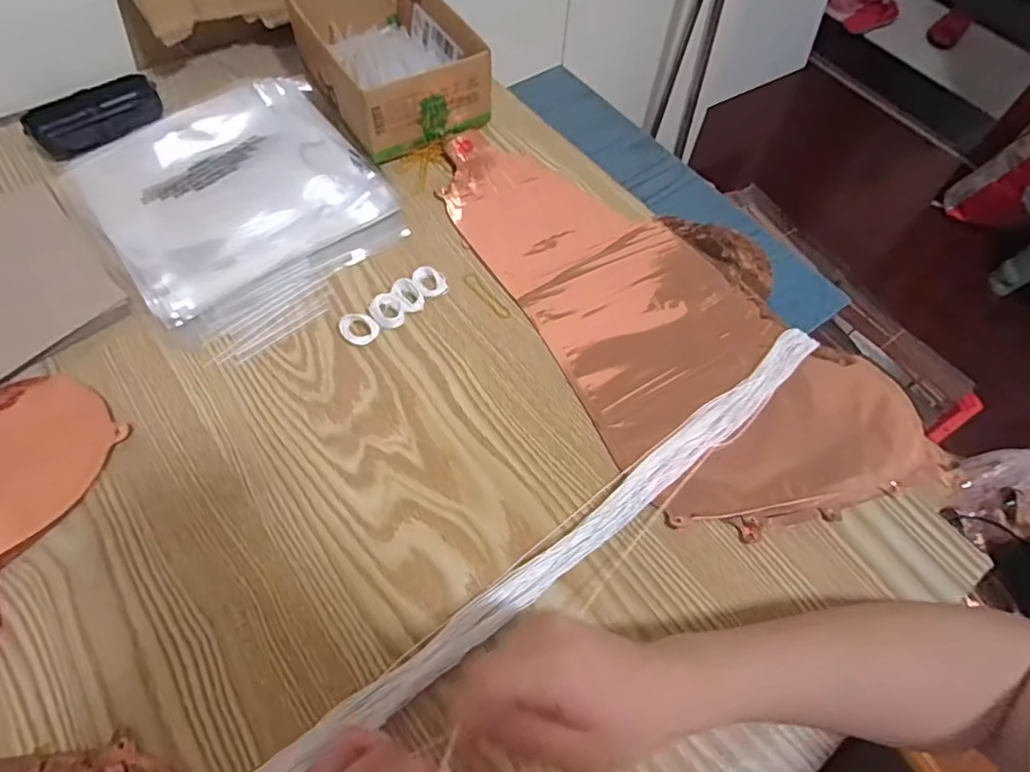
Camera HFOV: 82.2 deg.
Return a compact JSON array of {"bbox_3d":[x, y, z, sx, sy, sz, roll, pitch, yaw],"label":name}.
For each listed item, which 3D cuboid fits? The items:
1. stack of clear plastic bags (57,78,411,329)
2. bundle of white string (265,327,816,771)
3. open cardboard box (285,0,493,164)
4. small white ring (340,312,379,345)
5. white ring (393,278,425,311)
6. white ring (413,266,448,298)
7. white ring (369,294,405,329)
[{"bbox_3d":[-0.236,-0.167,0.505,0.218,0.016,0.228,-31,66,-19],"label":"stack of clear plastic bags"},{"bbox_3d":[-0.080,0.173,0.323,0.771,0.017,0.044,-33,66,-19],"label":"bundle of white string"},{"bbox_3d":[-0.119,-0.307,0.553,0.124,0.070,0.195,-26,64,-17],"label":"open cardboard box"},{"bbox_3d":[-0.117,-0.043,0.442,0.028,0.008,0.023,19,61,8],"label":"small white ring"},{"bbox_3d":[-0.082,-0.069,0.457,0.021,0.014,0.025,-13,61,-10],"label":"white ring"},{"bbox_3d":[-0.067,-0.083,0.469,0.024,0.008,0.026,1,60,-2],"label":"white ring"},{"bbox_3d":[-0.098,-0.057,0.453,0.023,0.009,0.028,-23,63,-15],"label":"white ring"}]

